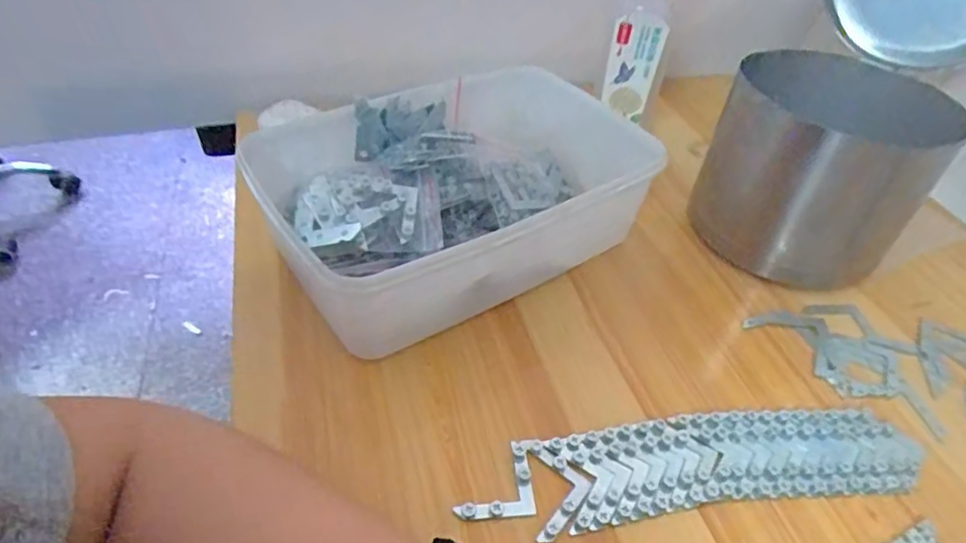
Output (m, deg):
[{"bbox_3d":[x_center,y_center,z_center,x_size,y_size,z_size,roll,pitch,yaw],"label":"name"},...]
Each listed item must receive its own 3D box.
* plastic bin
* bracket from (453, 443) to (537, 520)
[{"bbox_3d":[-0.018,-0.054,0.434,0.261,0.087,0.184,-23,49,-26],"label":"plastic bin"},{"bbox_3d":[0.005,0.111,0.318,0.041,0.004,0.041,-1,42,-5],"label":"bracket"}]

